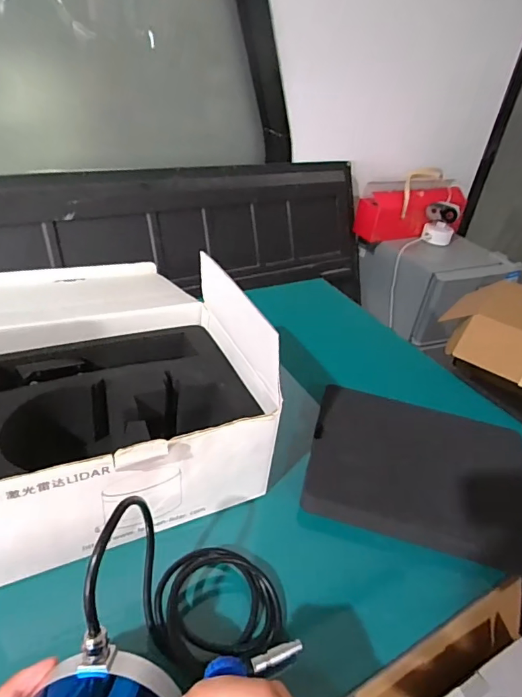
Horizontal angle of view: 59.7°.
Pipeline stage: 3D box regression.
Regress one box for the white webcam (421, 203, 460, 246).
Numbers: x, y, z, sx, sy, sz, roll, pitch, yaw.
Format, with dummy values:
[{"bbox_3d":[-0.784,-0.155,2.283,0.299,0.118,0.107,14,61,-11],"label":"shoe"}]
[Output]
[{"bbox_3d":[0.536,-0.375,1.358,0.092,0.119,0.079,19,36,17],"label":"white webcam"}]

